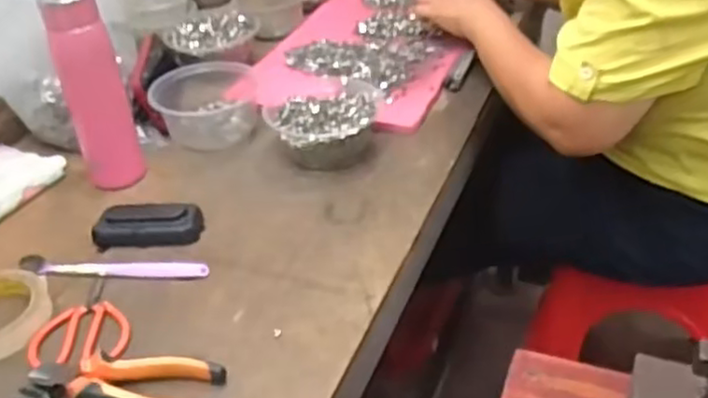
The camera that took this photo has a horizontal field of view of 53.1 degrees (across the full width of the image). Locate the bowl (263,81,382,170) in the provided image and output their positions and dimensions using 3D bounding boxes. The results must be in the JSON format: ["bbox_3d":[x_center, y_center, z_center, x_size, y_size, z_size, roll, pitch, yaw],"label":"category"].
[{"bbox_3d":[-0.035,-0.087,0.827,0.120,0.053,0.120,0,37,0],"label":"bowl"}]

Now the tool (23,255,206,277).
[{"bbox_3d":[-0.231,0.066,0.678,0.181,0.010,0.024,4,37,5],"label":"tool"}]

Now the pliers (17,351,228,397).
[{"bbox_3d":[-0.181,0.145,0.555,0.150,0.016,0.052,3,37,4],"label":"pliers"}]

